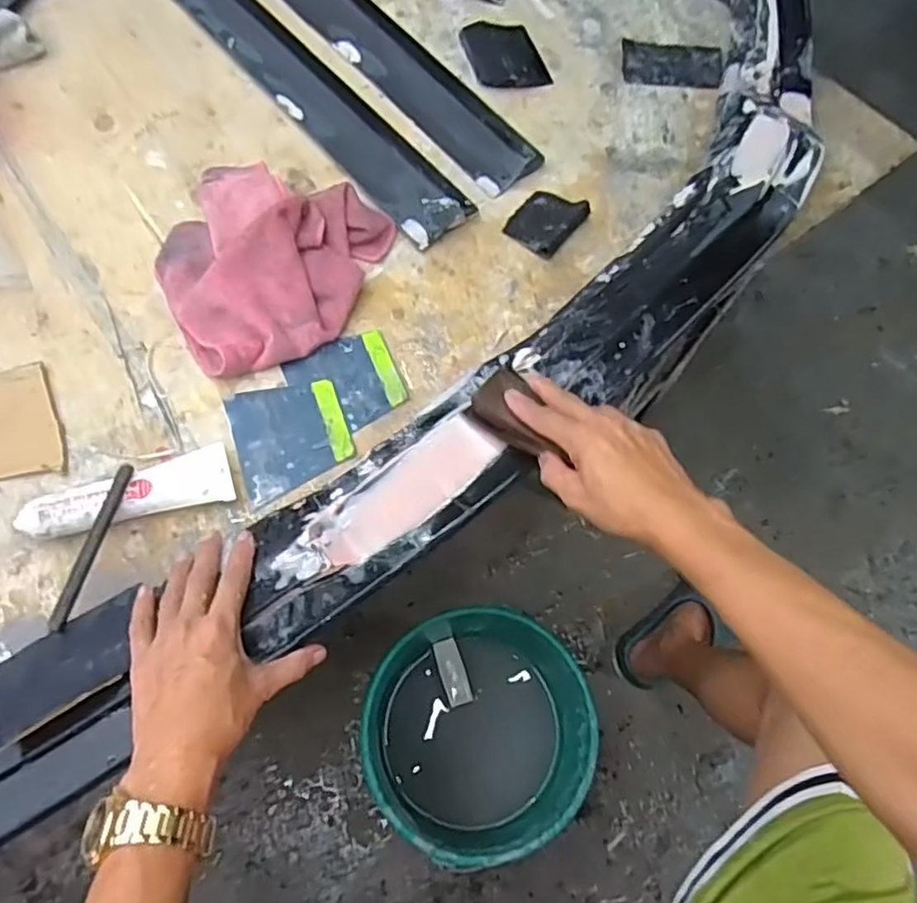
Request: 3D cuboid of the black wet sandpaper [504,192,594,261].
[{"bbox_3d":[0.089,-0.239,0.679,0.066,0.020,0.071,38,68,13],"label":"black wet sandpaper"}]

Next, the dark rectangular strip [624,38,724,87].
[{"bbox_3d":[0.253,-0.459,0.779,0.113,0.006,0.079,8,65,-1],"label":"dark rectangular strip"}]

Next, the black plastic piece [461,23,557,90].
[{"bbox_3d":[0.057,-0.463,0.772,0.084,0.012,0.110,-14,67,-10],"label":"black plastic piece"}]

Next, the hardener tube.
[{"bbox_3d":[-0.275,0.037,0.552,0.163,0.032,0.047,-15,67,-10],"label":"hardener tube"}]

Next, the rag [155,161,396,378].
[{"bbox_3d":[-0.194,-0.186,0.633,0.199,0.057,0.220,22,66,6],"label":"rag"}]

